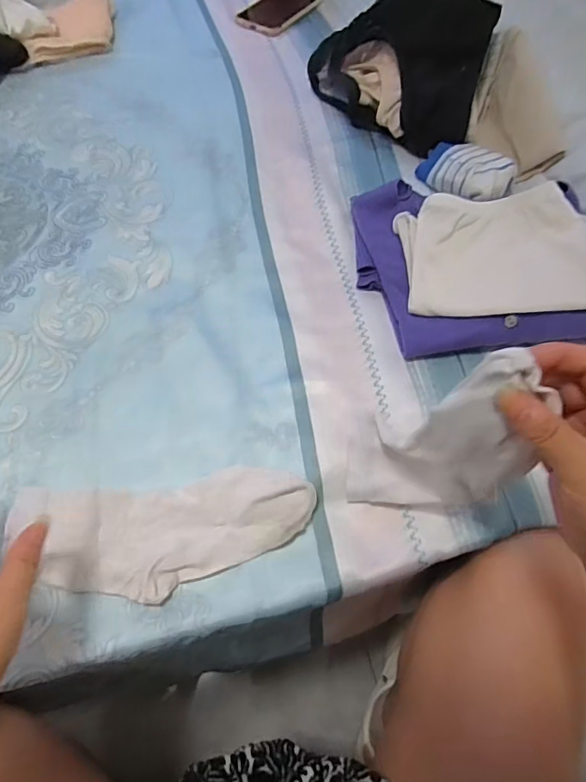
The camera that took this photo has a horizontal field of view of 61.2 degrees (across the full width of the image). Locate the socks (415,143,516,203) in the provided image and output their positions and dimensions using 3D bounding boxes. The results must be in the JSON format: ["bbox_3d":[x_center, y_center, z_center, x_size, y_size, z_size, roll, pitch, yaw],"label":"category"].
[{"bbox_3d":[0.206,-0.260,0.586,0.105,0.034,0.070,40,67,17],"label":"socks"}]

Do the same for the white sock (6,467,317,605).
[{"bbox_3d":[-0.096,0.108,0.380,0.222,0.018,0.086,-6,62,-6],"label":"white sock"}]

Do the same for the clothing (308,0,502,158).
[{"bbox_3d":[0.129,-0.420,0.627,0.218,0.116,0.178,17,62,6],"label":"clothing"}]

